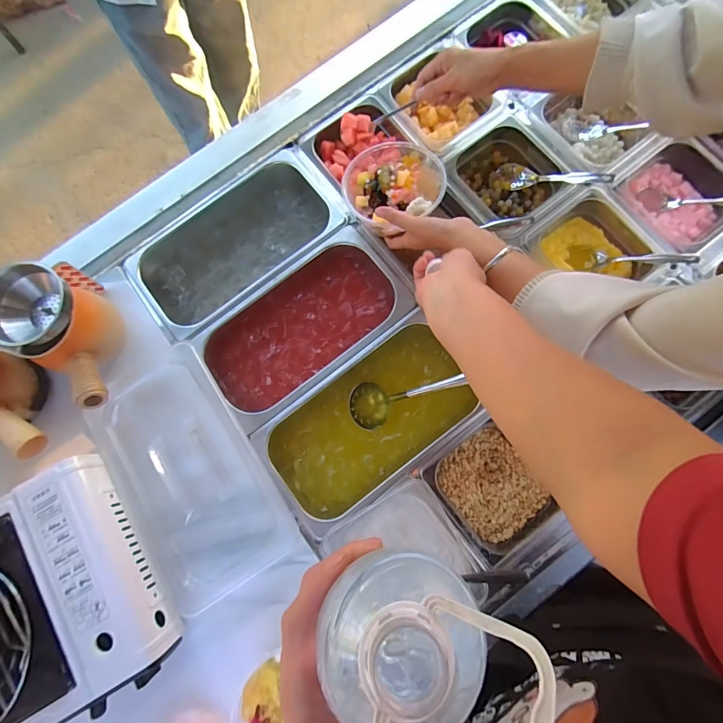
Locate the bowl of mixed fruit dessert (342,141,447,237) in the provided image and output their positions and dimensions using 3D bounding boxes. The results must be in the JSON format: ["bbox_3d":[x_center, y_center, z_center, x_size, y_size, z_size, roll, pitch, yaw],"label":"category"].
[{"bbox_3d":[0.047,-0.253,0.586,0.146,0.072,0.140,0,79,1],"label":"bowl of mixed fruit dessert"}]

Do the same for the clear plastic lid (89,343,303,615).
[{"bbox_3d":[-0.232,0.145,0.534,0.177,0.034,0.328,-33,80,-5],"label":"clear plastic lid"}]

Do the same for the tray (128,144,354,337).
[{"bbox_3d":[-0.203,-0.194,0.655,0.332,0.086,0.192,-39,81,-6],"label":"tray"}]

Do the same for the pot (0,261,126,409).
[{"bbox_3d":[-0.382,-0.027,0.521,0.169,0.119,0.120,37,82,8],"label":"pot"}]

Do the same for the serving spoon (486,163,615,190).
[{"bbox_3d":[0.301,-0.296,0.632,0.177,0.030,0.039,12,79,25],"label":"serving spoon"}]

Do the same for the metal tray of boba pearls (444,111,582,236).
[{"bbox_3d":[0.238,-0.290,0.646,0.168,0.064,0.174,-36,80,-5],"label":"metal tray of boba pearls"}]

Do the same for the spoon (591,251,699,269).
[{"bbox_3d":[0.430,-0.156,0.600,0.130,0.028,0.024,9,78,35],"label":"spoon"}]

